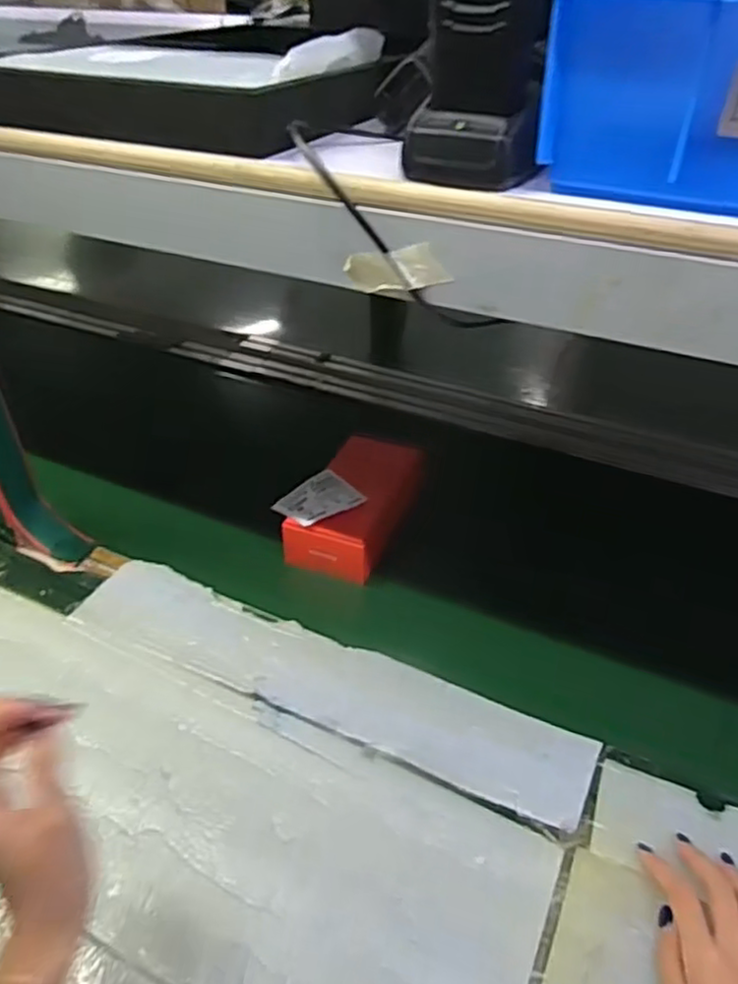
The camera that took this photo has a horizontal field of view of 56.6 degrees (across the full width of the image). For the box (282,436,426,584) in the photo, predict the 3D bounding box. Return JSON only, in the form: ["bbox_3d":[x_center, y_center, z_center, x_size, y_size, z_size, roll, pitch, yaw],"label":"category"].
[{"bbox_3d":[-0.011,0.015,0.763,0.094,0.060,0.181,15,41,19],"label":"box"}]

